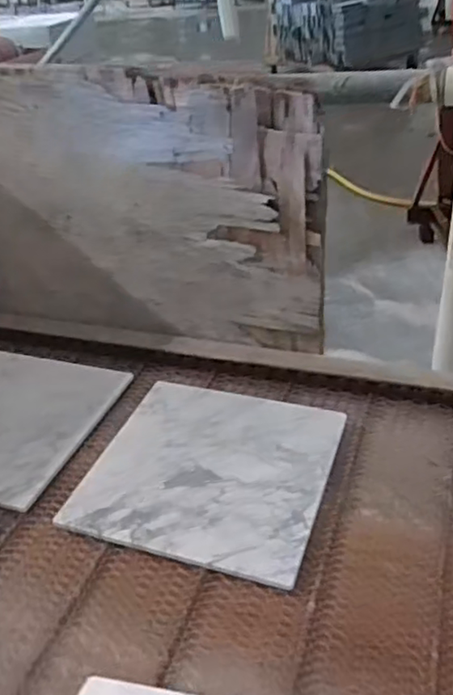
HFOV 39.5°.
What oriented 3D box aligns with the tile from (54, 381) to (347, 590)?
[{"bbox_3d":[-0.017,0.154,0.831,0.295,0.016,0.291,11,38,18],"label":"tile"}]

